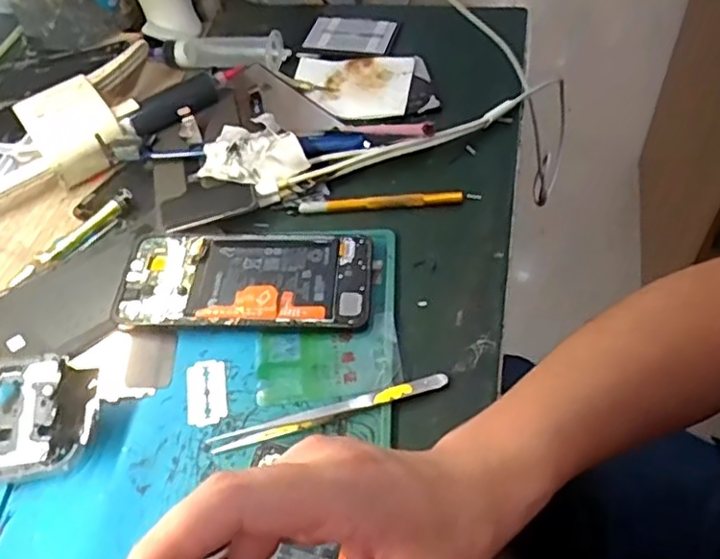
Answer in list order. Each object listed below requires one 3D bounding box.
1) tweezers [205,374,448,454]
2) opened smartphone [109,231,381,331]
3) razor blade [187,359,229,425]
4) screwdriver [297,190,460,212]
[{"bbox_3d":[-0.017,0.075,0.365,0.137,0.006,0.010,-15,52,-5],"label":"tweezers"},{"bbox_3d":[-0.074,-0.003,0.422,0.161,0.015,0.072,0,52,7],"label":"opened smartphone"},{"bbox_3d":[-0.091,0.066,0.384,0.023,0.004,0.043,-11,52,-2],"label":"razor blade"},{"bbox_3d":[0.014,-0.058,0.463,0.116,0.008,0.010,-3,52,5],"label":"screwdriver"}]

